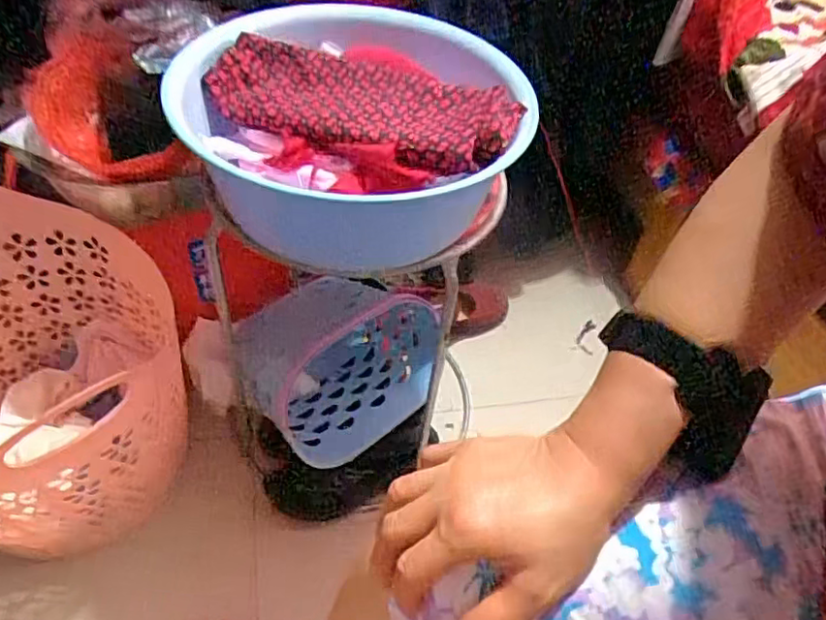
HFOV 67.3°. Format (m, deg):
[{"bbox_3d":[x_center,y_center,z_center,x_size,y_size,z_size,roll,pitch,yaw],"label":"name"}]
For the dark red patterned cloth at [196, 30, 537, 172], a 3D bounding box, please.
[{"bbox_3d":[-0.045,-0.168,0.499,0.247,0.029,0.093,17,64,14],"label":"dark red patterned cloth"}]

